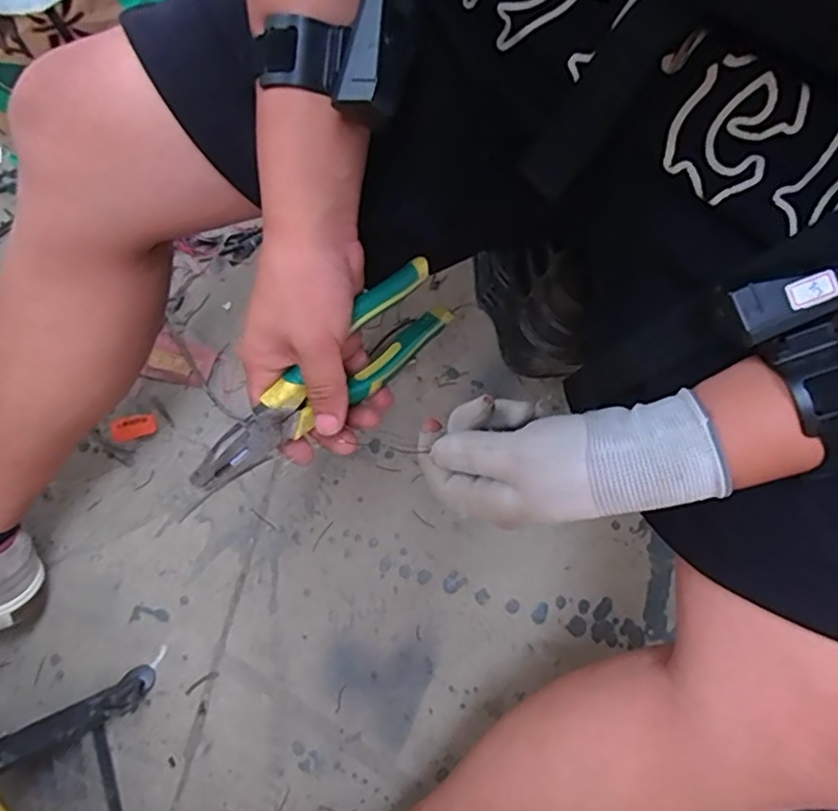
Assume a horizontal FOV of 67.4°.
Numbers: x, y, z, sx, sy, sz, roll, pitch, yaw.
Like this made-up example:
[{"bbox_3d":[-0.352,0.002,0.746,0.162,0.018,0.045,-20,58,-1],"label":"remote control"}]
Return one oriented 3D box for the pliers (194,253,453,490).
[{"bbox_3d":[-0.063,-0.019,0.403,0.195,0.056,0.022,-40,36,-14],"label":"pliers"}]

